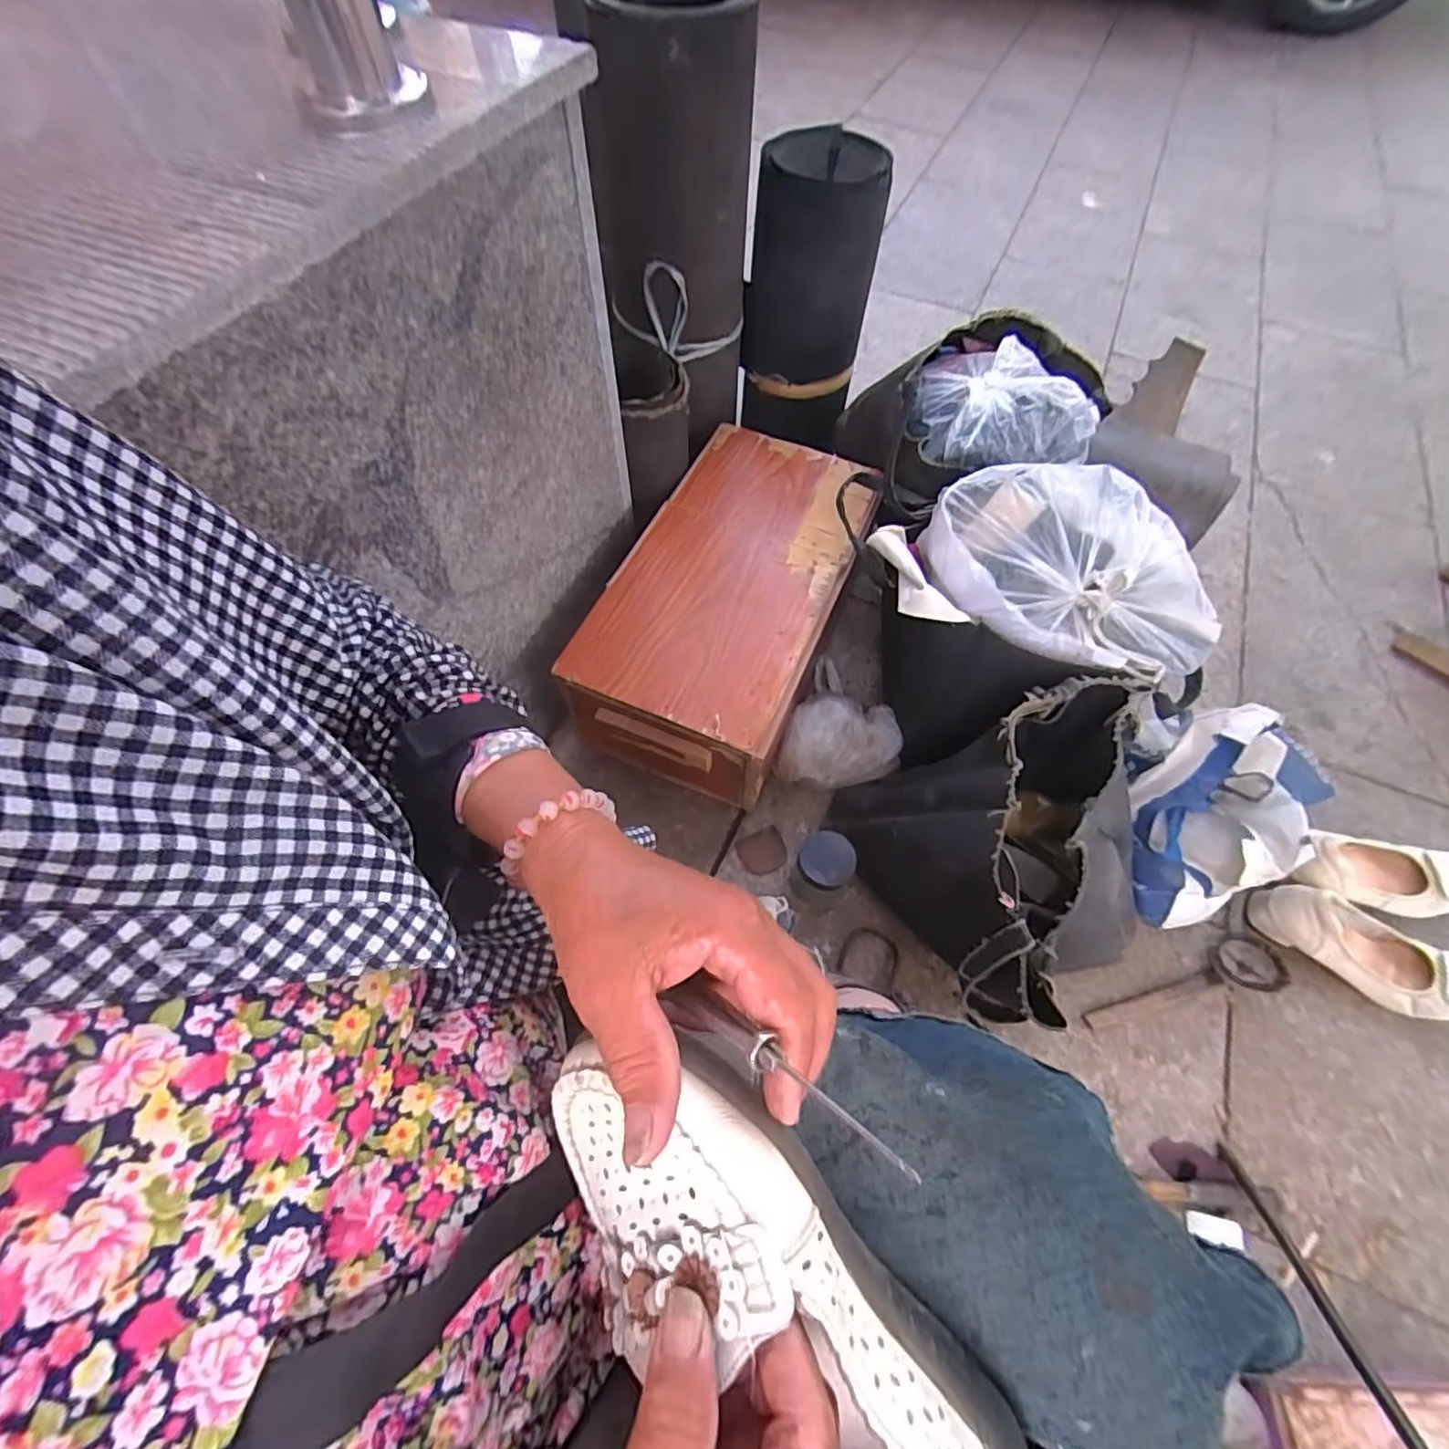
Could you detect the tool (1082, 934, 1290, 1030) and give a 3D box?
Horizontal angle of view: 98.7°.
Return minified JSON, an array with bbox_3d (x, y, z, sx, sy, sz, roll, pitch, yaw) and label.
[{"bbox_3d":[0.522,0.293,0.713,0.237,0.030,0.061,-11,62,-6],"label":"tool"}]

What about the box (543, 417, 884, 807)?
[{"bbox_3d":[0.010,-0.169,0.808,0.256,0.127,0.505,21,63,11],"label":"box"}]

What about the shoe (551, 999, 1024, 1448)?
[{"bbox_3d":[0.019,0.213,0.224,0.086,0.067,0.226,-35,87,-17],"label":"shoe"}]

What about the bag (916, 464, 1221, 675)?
[{"bbox_3d":[0.376,-0.173,0.653,0.311,0.120,0.196,6,62,3],"label":"bag"}]

